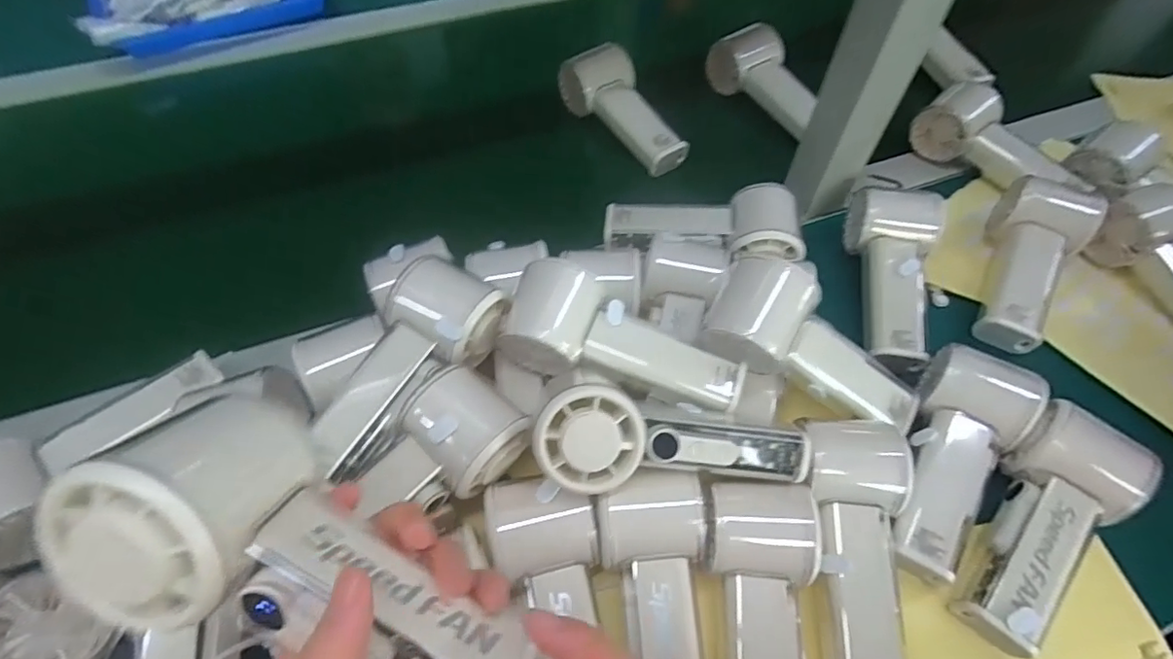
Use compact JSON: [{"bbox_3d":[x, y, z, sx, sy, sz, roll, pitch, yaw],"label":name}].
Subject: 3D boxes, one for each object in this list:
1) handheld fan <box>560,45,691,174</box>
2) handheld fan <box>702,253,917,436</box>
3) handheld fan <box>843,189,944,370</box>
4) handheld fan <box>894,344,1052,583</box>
[{"bbox_3d":[0.036,-0.213,0.543,0.067,0.045,0.144,-24,60,-16],"label":"handheld fan"},{"bbox_3d":[0.149,0.016,0.364,0.152,0.056,0.059,31,57,-12],"label":"handheld fan"},{"bbox_3d":[0.239,-0.039,0.437,0.059,0.048,0.146,6,69,3],"label":"handheld fan"},{"bbox_3d":[0.233,0.084,0.355,0.060,0.045,0.147,26,72,15],"label":"handheld fan"}]

